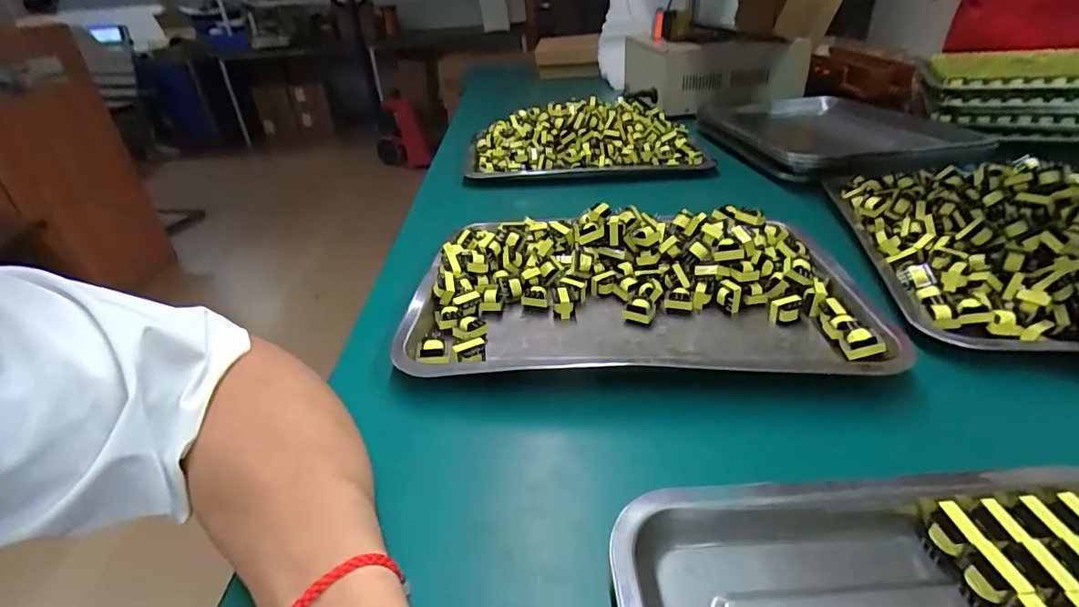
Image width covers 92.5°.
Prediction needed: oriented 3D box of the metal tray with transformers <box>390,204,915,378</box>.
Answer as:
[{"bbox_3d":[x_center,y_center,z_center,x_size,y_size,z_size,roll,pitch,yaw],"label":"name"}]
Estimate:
[{"bbox_3d":[0.082,-0.019,0.466,0.382,0.051,0.262,0,32,8],"label":"metal tray with transformers"}]

